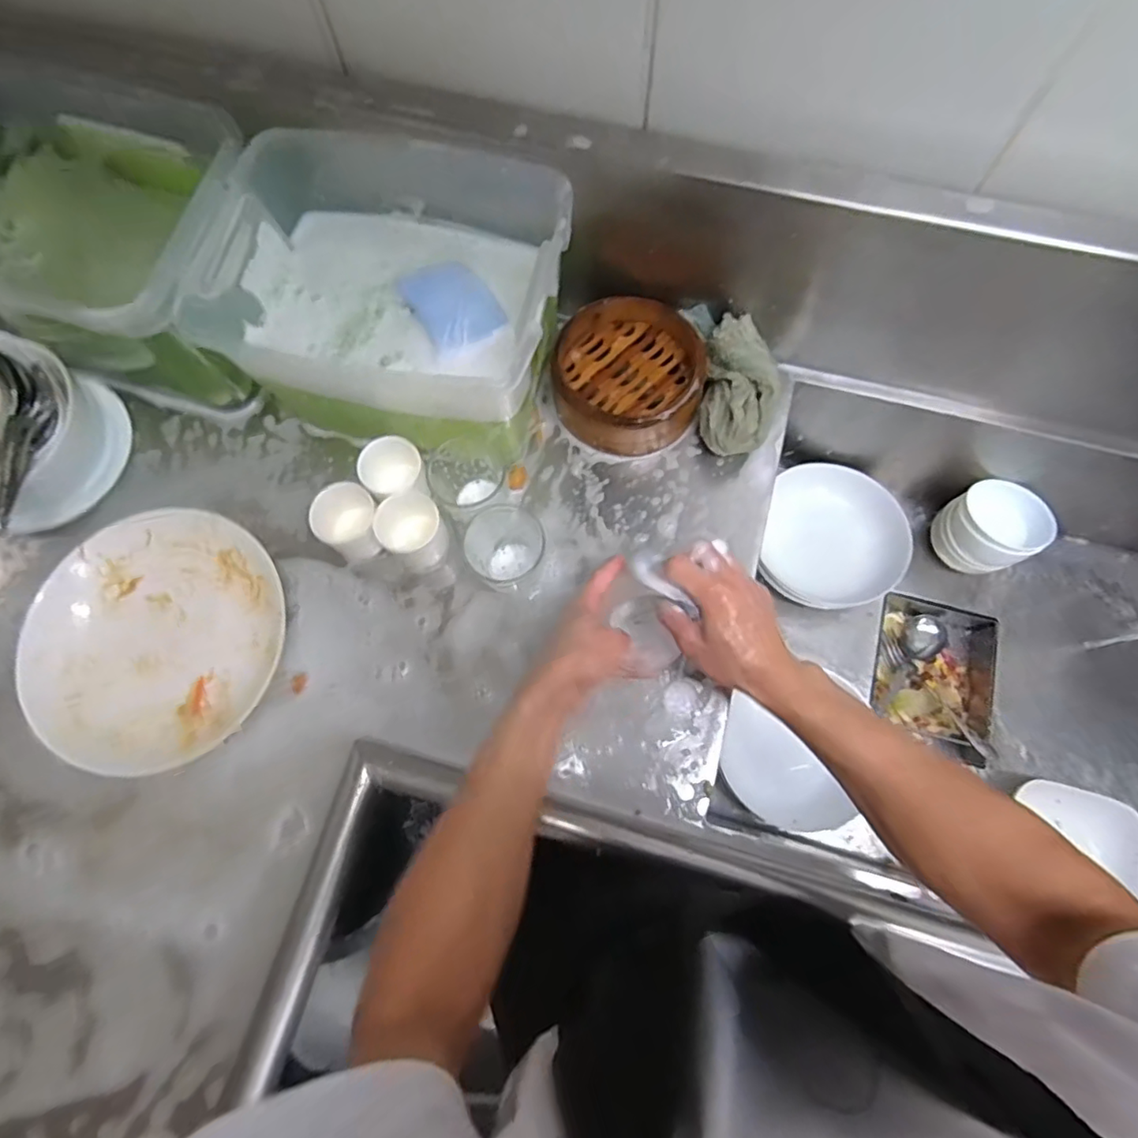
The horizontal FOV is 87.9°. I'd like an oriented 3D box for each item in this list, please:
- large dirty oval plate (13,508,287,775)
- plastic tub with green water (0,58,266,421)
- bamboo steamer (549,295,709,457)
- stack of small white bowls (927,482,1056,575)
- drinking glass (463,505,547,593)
[{"bbox_3d":[-0.415,0.068,0.598,0.262,0.036,0.265,4,73,3],"label":"large dirty oval plate"},{"bbox_3d":[-0.504,-0.352,0.649,0.373,0.195,0.268,15,74,6],"label":"plastic tub with green water"},{"bbox_3d":[0.067,-0.212,0.653,0.157,0.079,0.161,0,73,1],"label":"bamboo steamer"},{"bbox_3d":[0.543,-0.052,0.778,0.099,0.110,0.107,-30,75,-8],"label":"stack of small white bowls"},{"bbox_3d":[-0.067,-0.023,0.599,0.072,0.073,0.070,0,73,1],"label":"drinking glass"}]

